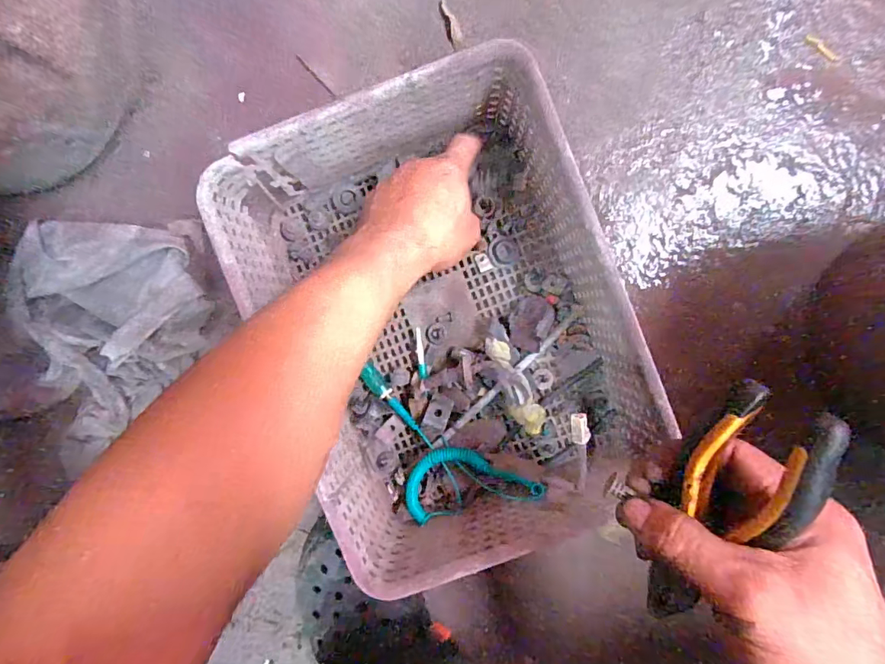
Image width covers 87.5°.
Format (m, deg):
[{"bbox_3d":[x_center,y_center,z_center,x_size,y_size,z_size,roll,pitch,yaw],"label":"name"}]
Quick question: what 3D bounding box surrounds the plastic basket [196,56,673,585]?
[{"bbox_3d":[0.005,-0.005,0.386,0.261,0.112,0.352,-21,89,5],"label":"plastic basket"}]

